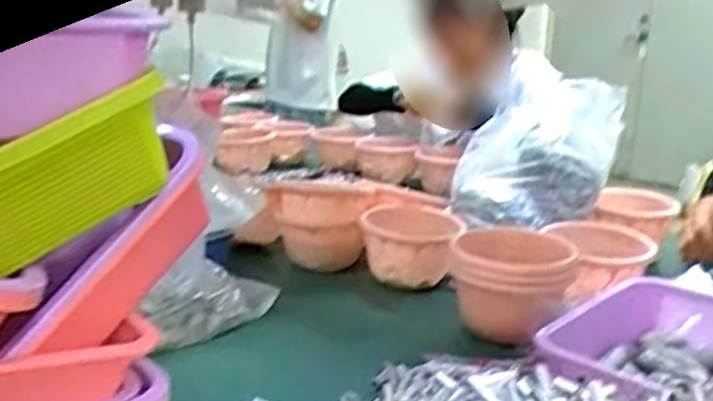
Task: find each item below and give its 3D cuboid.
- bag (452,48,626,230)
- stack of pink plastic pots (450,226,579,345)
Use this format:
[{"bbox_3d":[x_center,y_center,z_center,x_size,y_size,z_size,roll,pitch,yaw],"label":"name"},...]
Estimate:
[{"bbox_3d":[0.280,-0.093,1.114,0.230,0.226,0.266,7,16,20],"label":"bag"},{"bbox_3d":[0.187,0.104,0.858,0.124,0.107,0.128,-5,16,-22],"label":"stack of pink plastic pots"}]

